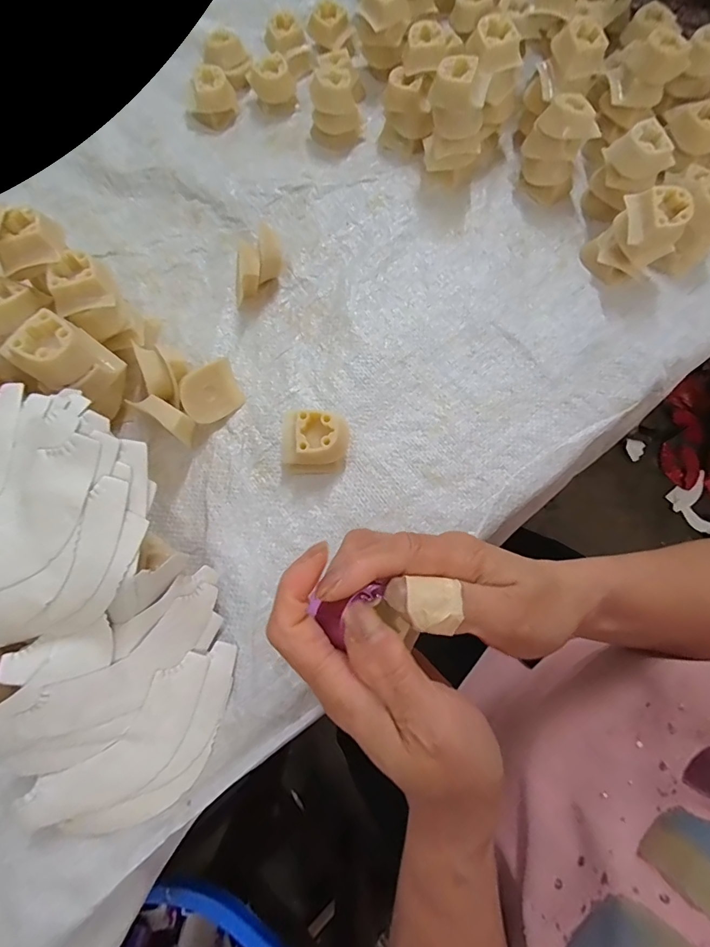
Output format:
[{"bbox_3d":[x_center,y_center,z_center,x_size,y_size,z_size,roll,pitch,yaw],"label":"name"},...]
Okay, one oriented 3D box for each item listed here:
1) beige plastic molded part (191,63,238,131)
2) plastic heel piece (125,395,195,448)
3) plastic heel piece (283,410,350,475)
[{"bbox_3d":[-0.135,-0.360,0.410,0.033,0.029,0.037,15,74,5],"label":"beige plastic molded part"},{"bbox_3d":[-0.130,-0.037,0.306,0.037,0.043,0.016,33,76,10],"label":"plastic heel piece"},{"bbox_3d":[-0.027,-0.023,0.307,0.045,0.032,0.045,-6,73,-1],"label":"plastic heel piece"}]

